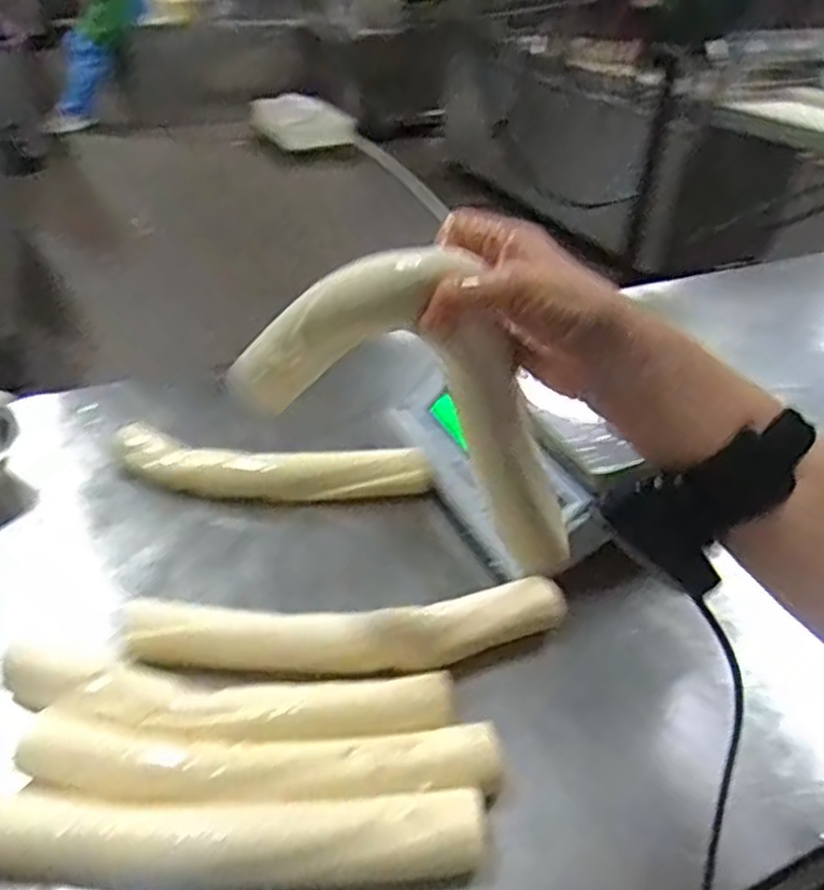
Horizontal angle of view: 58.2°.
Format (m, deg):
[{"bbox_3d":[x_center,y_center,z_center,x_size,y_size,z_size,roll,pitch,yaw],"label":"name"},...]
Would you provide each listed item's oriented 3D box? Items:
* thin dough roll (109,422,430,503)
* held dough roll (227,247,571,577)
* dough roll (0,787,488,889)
[{"bbox_3d":[-0.147,0.022,0.754,0.324,0.043,0.058,7,37,6],"label":"thin dough roll"},{"bbox_3d":[-0.004,-0.020,0.443,0.220,0.196,0.038,11,37,7],"label":"held dough roll"},{"bbox_3d":[-0.131,0.249,0.467,0.347,0.043,0.054,2,37,-1],"label":"dough roll"}]

